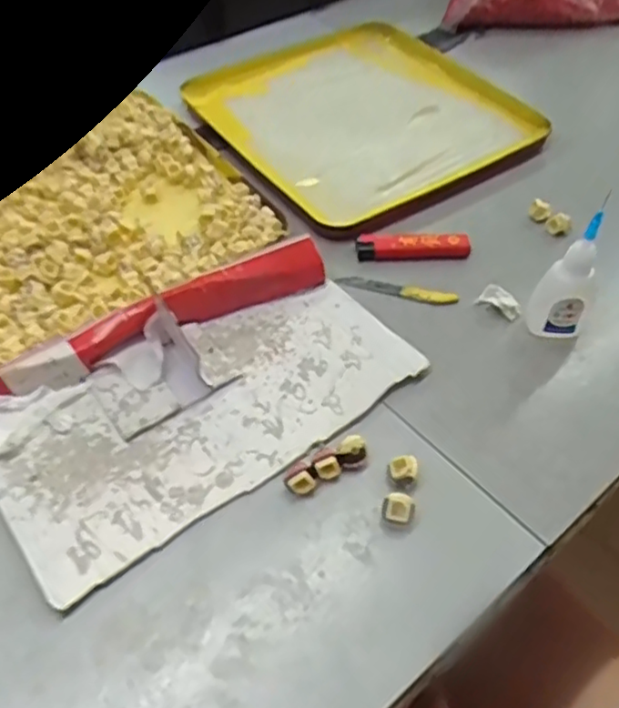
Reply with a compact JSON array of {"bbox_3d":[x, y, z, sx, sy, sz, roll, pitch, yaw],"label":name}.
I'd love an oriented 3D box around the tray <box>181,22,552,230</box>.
[{"bbox_3d":[0.044,-0.212,0.581,0.245,0.023,0.264,-30,56,-23],"label":"tray"}]

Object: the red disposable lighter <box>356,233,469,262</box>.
[{"bbox_3d":[0.072,-0.078,0.467,0.077,0.011,0.020,-3,50,-2],"label":"red disposable lighter"}]

